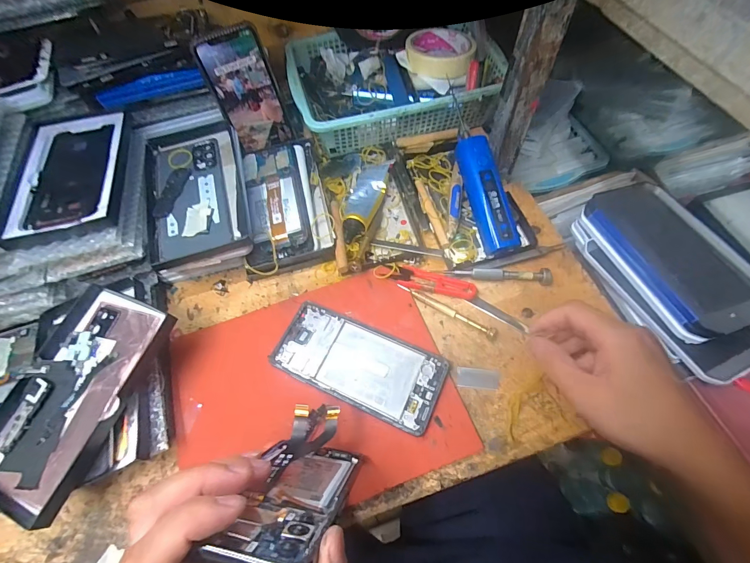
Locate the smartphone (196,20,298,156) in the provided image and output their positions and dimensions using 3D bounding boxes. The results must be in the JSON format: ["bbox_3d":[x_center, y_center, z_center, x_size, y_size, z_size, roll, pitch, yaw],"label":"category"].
[{"bbox_3d":[-0.152,-0.225,0.435,0.070,0.133,0.005,-27,46,-12],"label":"smartphone"}]

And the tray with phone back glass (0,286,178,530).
[{"bbox_3d":[-0.263,0.095,0.313,0.110,0.021,0.177,17,64,12],"label":"tray with phone back glass"}]

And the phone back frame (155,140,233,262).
[{"bbox_3d":[-0.202,-0.098,0.394,0.076,0.005,0.153,-15,66,-8],"label":"phone back frame"}]

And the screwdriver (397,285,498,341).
[{"bbox_3d":[0.074,0.028,0.370,0.109,0.011,0.012,27,67,16],"label":"screwdriver"}]

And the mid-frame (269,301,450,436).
[{"bbox_3d":[-0.017,0.080,0.346,0.160,0.009,0.072,22,65,14],"label":"mid-frame"}]

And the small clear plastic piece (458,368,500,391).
[{"bbox_3d":[0.097,0.091,0.338,0.039,0.004,0.019,4,62,5],"label":"small clear plastic piece"}]

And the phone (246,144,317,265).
[{"bbox_3d":[-0.114,-0.098,0.420,0.072,0.011,0.155,-8,66,-5],"label":"phone"}]

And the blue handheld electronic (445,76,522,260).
[{"bbox_3d":[0.117,-0.118,0.399,0.031,0.028,0.177,-14,82,-4],"label":"blue handheld electronic"}]

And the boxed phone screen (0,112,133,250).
[{"bbox_3d":[-0.303,-0.113,0.361,0.095,0.019,0.175,-11,59,-10],"label":"boxed phone screen"}]

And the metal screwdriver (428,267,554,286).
[{"bbox_3d":[0.122,-0.005,0.380,0.122,0.017,0.016,1,62,4],"label":"metal screwdriver"}]

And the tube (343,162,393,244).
[{"bbox_3d":[-0.013,-0.100,0.434,0.042,0.031,0.125,10,63,8],"label":"tube"}]

